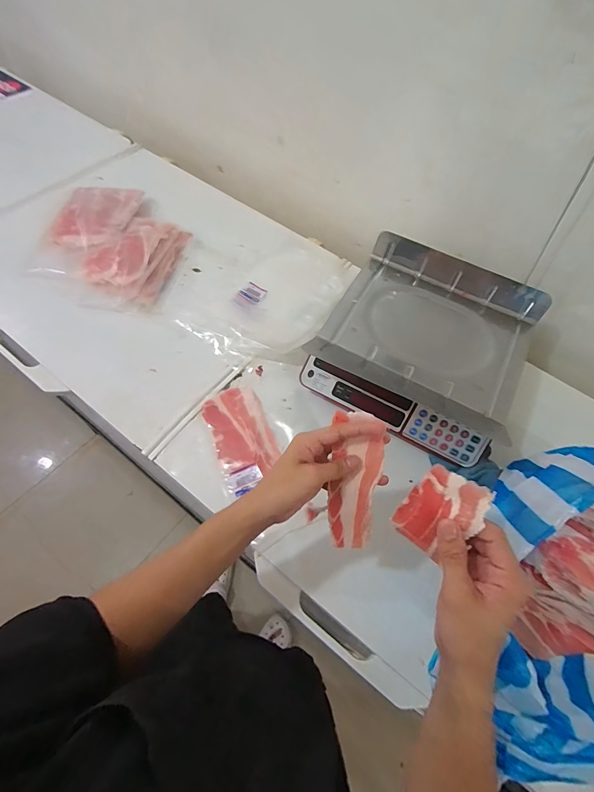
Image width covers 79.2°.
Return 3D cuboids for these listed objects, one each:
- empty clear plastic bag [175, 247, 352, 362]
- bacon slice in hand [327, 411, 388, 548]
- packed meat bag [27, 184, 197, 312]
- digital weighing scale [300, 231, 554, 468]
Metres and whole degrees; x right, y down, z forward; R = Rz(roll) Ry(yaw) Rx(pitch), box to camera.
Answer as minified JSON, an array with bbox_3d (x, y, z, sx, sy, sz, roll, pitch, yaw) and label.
[{"bbox_3d":[-0.039,-0.227,0.816,0.251,0.029,0.399,36,66,15],"label":"empty clear plastic bag"},{"bbox_3d":[0.068,0.105,0.430,0.059,0.016,0.172,5,101,-1],"label":"bacon slice in hand"},{"bbox_3d":[-0.441,-0.371,0.846,0.342,0.068,0.364,8,62,1],"label":"packed meat bag"},{"bbox_3d":[0.243,-0.106,0.689,0.349,0.123,0.349,28,64,11],"label":"digital weighing scale"}]

